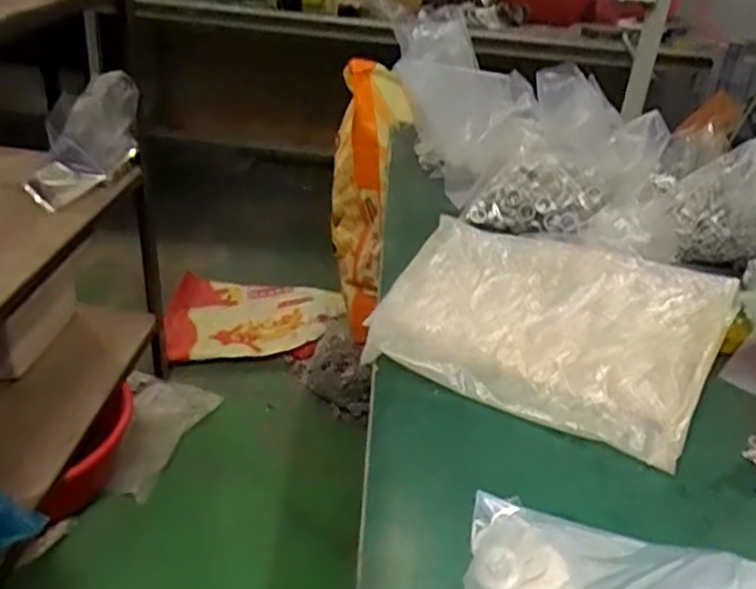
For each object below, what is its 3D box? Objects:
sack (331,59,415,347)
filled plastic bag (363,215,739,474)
[{"bbox_3d":[-0.028,-0.192,1.567,0.146,0.602,0.222,2,31,-6],"label":"sack"},{"bbox_3d":[0.176,0.028,0.755,0.338,0.035,0.238,20,58,21],"label":"filled plastic bag"}]

